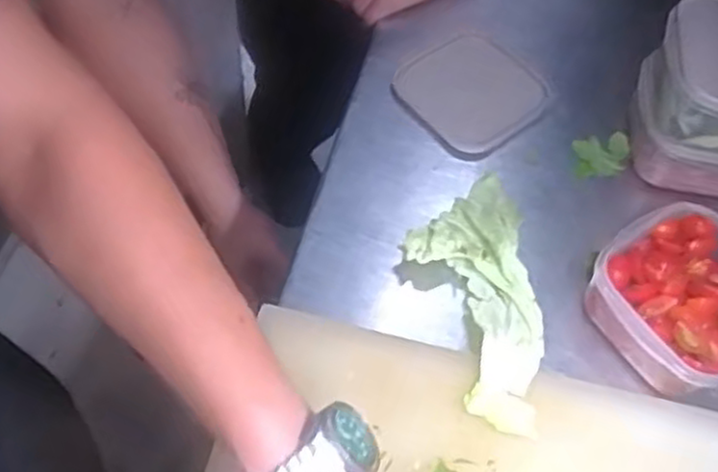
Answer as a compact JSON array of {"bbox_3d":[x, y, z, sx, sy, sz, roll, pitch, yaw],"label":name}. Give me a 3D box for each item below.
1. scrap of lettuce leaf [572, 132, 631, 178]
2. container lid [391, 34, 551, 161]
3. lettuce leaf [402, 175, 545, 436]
[{"bbox_3d":[0.201,-0.066,0.622,0.045,0.014,0.034,0,60,-6],"label":"scrap of lettuce leaf"},{"bbox_3d":[0.097,-0.127,0.656,0.117,0.011,0.121,-32,68,-22],"label":"container lid"},{"bbox_3d":[0.081,0.042,0.532,0.082,0.028,0.201,-2,60,-7],"label":"lettuce leaf"}]

